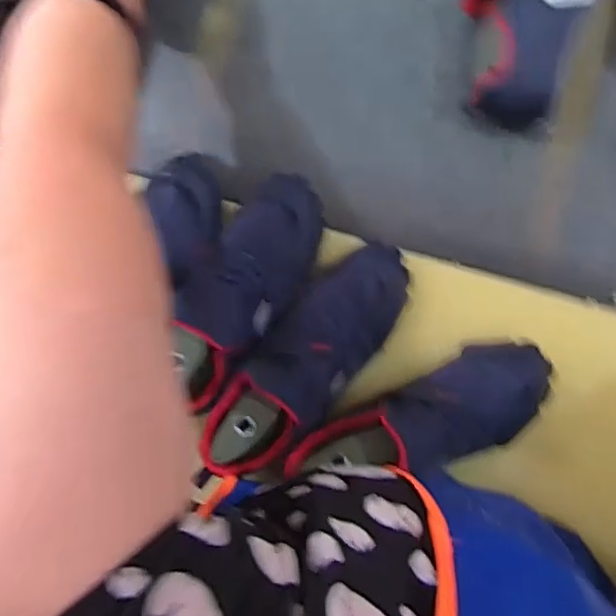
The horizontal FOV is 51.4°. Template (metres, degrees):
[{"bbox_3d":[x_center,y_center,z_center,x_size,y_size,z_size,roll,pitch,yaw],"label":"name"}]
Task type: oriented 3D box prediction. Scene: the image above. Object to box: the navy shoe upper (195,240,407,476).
[{"bbox_3d":[0.004,0.040,0.520,0.075,0.051,0.223,40,77,4],"label":"navy shoe upper"}]

